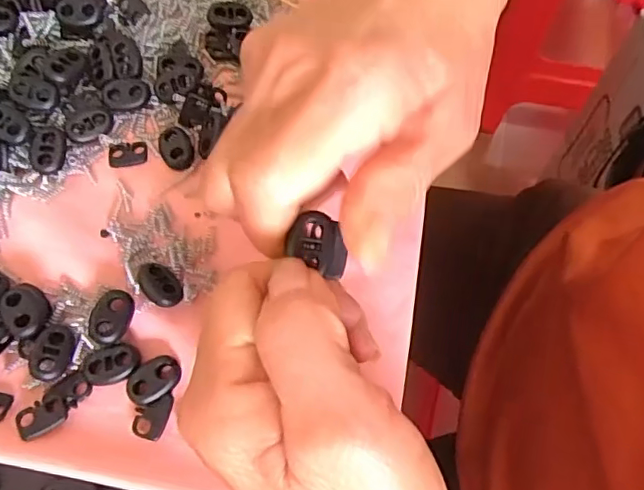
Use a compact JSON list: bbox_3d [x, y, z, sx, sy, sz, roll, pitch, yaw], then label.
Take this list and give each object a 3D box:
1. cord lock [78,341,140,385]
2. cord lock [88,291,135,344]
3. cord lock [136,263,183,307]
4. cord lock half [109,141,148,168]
[{"bbox_3d":[-0.084,0.046,0.218,0.023,0.004,0.015,-13,67,-3],"label":"cord lock"},{"bbox_3d":[-0.084,0.028,0.223,0.015,0.004,0.021,13,68,-15],"label":"cord lock"},{"bbox_3d":[-0.067,0.016,0.228,0.013,0.009,0.021,-38,71,-12],"label":"cord lock"},{"bbox_3d":[-0.091,-0.043,0.261,0.018,0.004,0.013,-12,67,-2],"label":"cord lock half"}]

